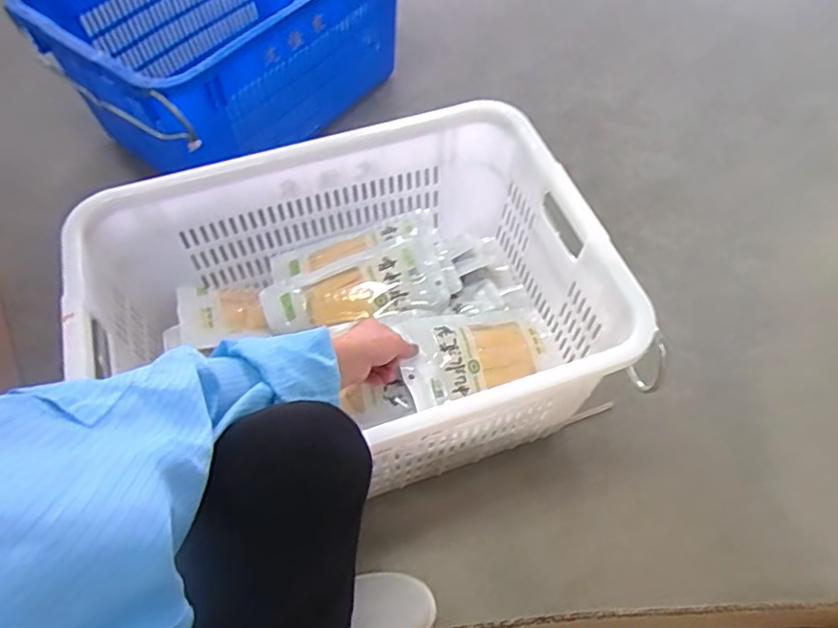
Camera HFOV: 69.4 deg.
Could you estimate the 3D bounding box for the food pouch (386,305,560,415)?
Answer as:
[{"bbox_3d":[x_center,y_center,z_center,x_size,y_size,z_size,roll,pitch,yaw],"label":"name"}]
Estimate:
[{"bbox_3d":[0.086,0.045,0.792,0.247,0.042,0.115,-13,56,-34],"label":"food pouch"}]

